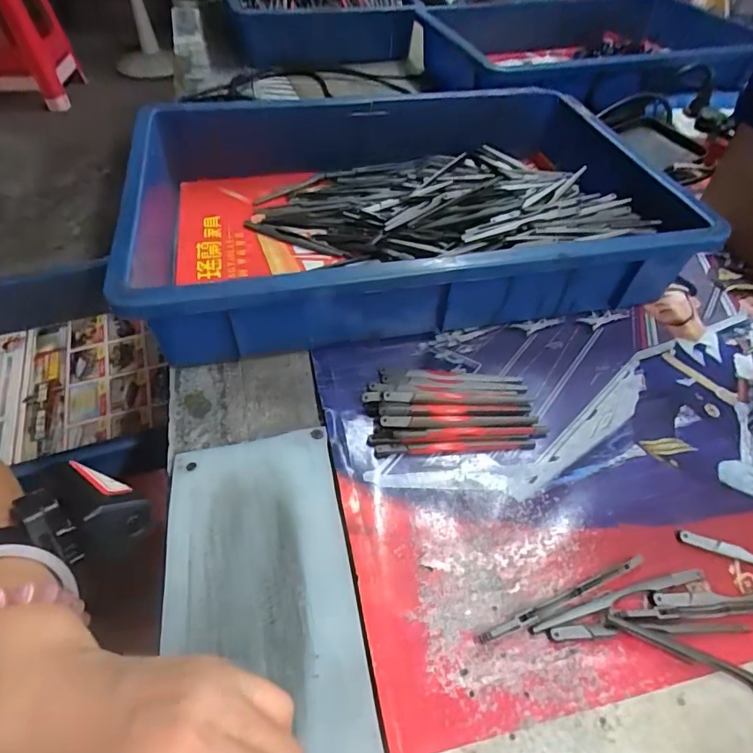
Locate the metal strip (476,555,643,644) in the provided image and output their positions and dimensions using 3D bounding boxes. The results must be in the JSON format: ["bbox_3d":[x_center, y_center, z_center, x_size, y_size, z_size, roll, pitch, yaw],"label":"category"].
[{"bbox_3d":[0.099,0.115,0.259,0.103,0.005,0.006,-17,52,-17],"label":"metal strip"}]

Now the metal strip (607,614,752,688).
[{"bbox_3d":[0.165,0.140,0.242,0.101,0.005,0.009,22,52,15],"label":"metal strip"}]

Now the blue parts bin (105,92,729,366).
[{"bbox_3d":[0.014,-0.159,0.442,0.409,0.077,0.305,-9,50,-11],"label":"blue parts bin"}]

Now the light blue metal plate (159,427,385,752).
[{"bbox_3d":[-0.058,0.114,0.248,0.093,0.009,0.195,-8,50,-10],"label":"light blue metal plate"}]

